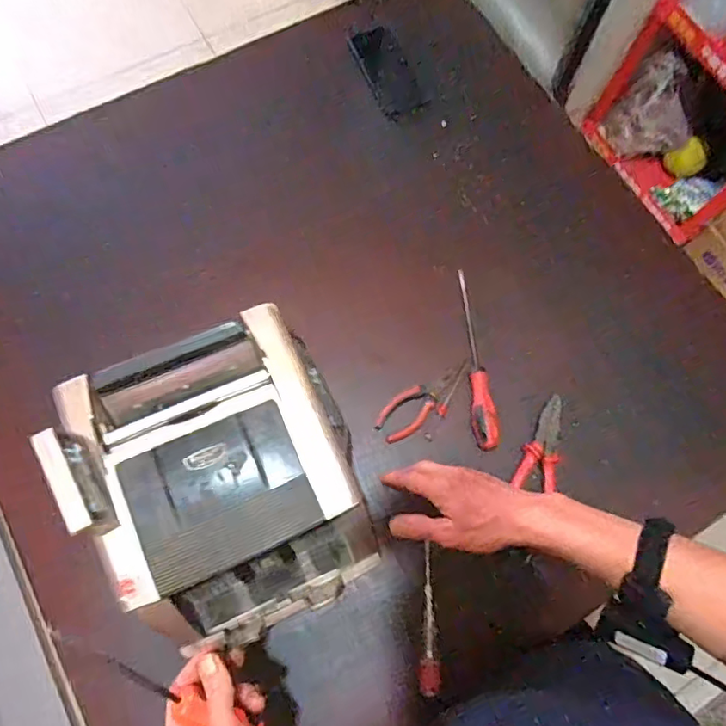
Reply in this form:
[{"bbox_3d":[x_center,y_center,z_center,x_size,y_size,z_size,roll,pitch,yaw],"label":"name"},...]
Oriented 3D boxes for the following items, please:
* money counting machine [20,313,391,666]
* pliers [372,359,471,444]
[{"bbox_3d":[-0.137,0.118,0.553,0.251,0.182,0.298,-24,74,-10],"label":"money counting machine"},{"bbox_3d":[0.082,0.044,0.707,0.150,0.008,0.050,-40,78,-14],"label":"pliers"}]

